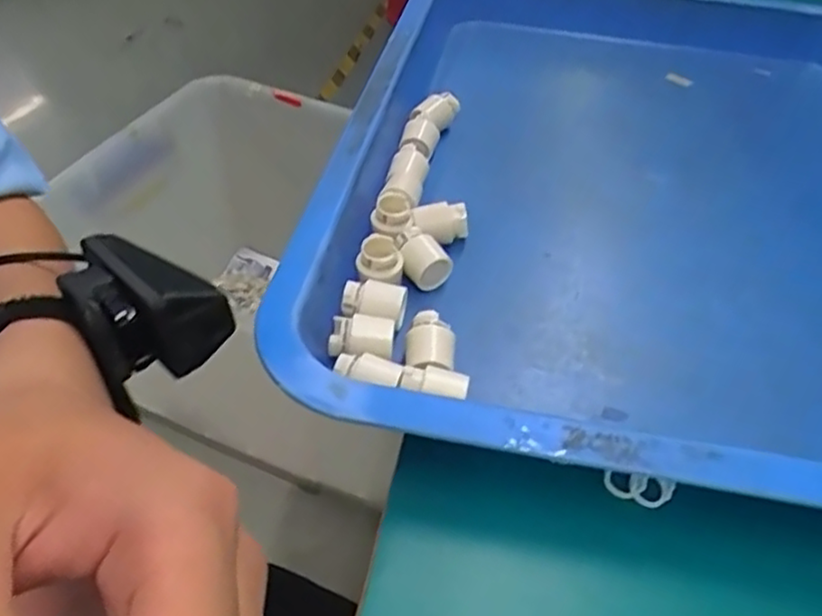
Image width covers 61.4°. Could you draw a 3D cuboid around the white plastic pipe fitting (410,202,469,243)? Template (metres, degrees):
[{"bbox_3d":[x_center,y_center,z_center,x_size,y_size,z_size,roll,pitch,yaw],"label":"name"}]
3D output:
[{"bbox_3d":[0.014,-0.043,0.344,0.027,0.017,0.014,3,46,-2],"label":"white plastic pipe fitting"}]

